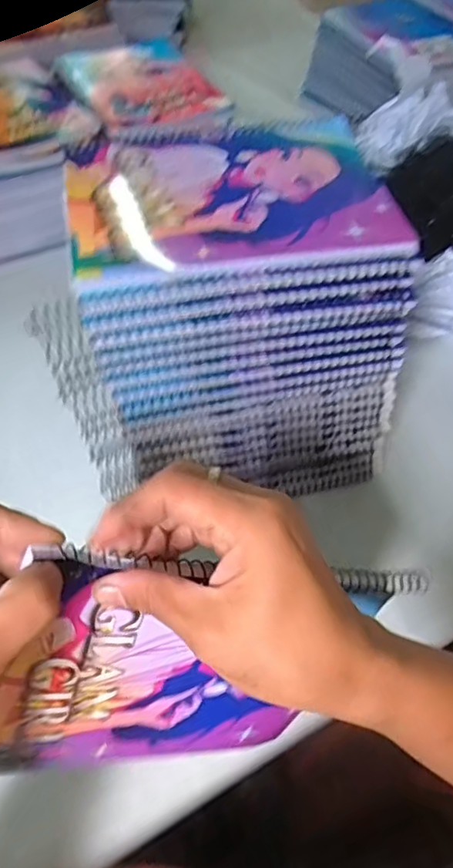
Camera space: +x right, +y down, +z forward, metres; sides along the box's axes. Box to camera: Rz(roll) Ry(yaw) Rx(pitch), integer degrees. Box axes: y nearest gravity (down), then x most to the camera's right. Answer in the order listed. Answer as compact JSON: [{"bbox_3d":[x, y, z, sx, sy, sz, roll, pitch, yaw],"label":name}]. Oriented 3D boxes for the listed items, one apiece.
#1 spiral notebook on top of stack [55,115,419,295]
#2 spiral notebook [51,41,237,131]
[{"bbox_3d":[0.001,-0.153,0.361,0.194,0.006,0.147,-9,56,-8],"label":"spiral notebook on top of stack"},{"bbox_3d":[-0.106,-0.424,0.687,0.152,0.008,0.199,-22,59,-16],"label":"spiral notebook"}]

